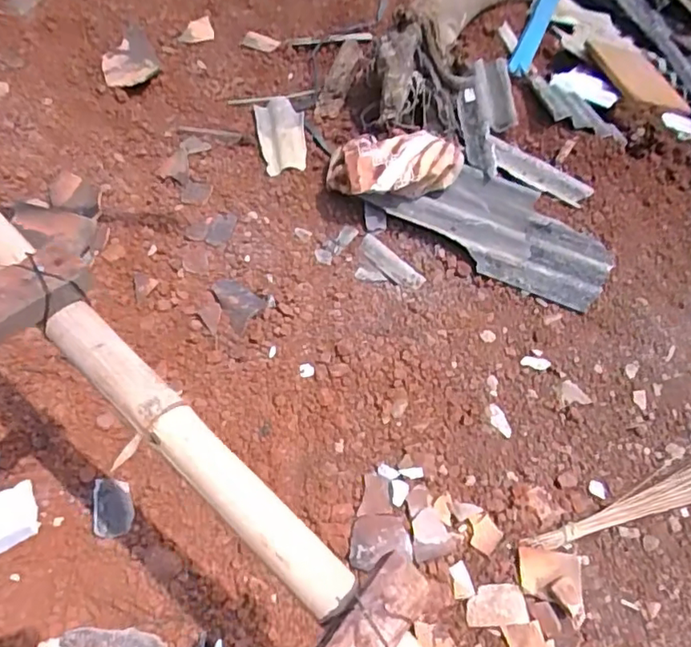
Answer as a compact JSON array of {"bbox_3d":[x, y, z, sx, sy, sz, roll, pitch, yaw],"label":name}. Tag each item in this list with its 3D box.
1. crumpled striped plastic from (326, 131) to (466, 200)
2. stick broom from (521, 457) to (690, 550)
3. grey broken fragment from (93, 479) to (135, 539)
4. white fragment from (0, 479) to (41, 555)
[{"bbox_3d":[0.113,-0.363,1.333,0.293,0.123,0.174,-11,61,-13],"label":"crumpled striped plastic"},{"bbox_3d":[0.586,0.291,1.044,0.577,0.024,0.079,-11,58,-12],"label":"stick broom"},{"bbox_3d":[-0.389,0.306,0.967,0.062,0.018,0.104,-12,58,-13],"label":"grey broken fragment"},{"bbox_3d":[-0.545,0.317,0.923,0.111,0.035,0.091,-26,62,-20],"label":"white fragment"}]

